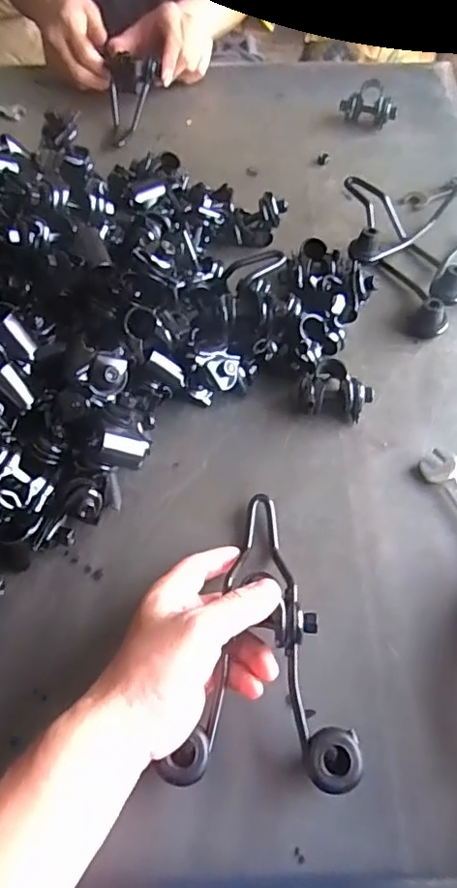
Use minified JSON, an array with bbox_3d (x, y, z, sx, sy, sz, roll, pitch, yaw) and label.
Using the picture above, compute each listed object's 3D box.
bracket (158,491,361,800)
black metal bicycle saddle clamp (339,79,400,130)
[{"bbox_3d":[0.024,0.112,0.372,0.113,0.072,0.192,3,52,1],"label":"bracket"},{"bbox_3d":[0.174,-0.417,0.695,0.070,0.040,0.028,27,62,14],"label":"black metal bicycle saddle clamp"}]

